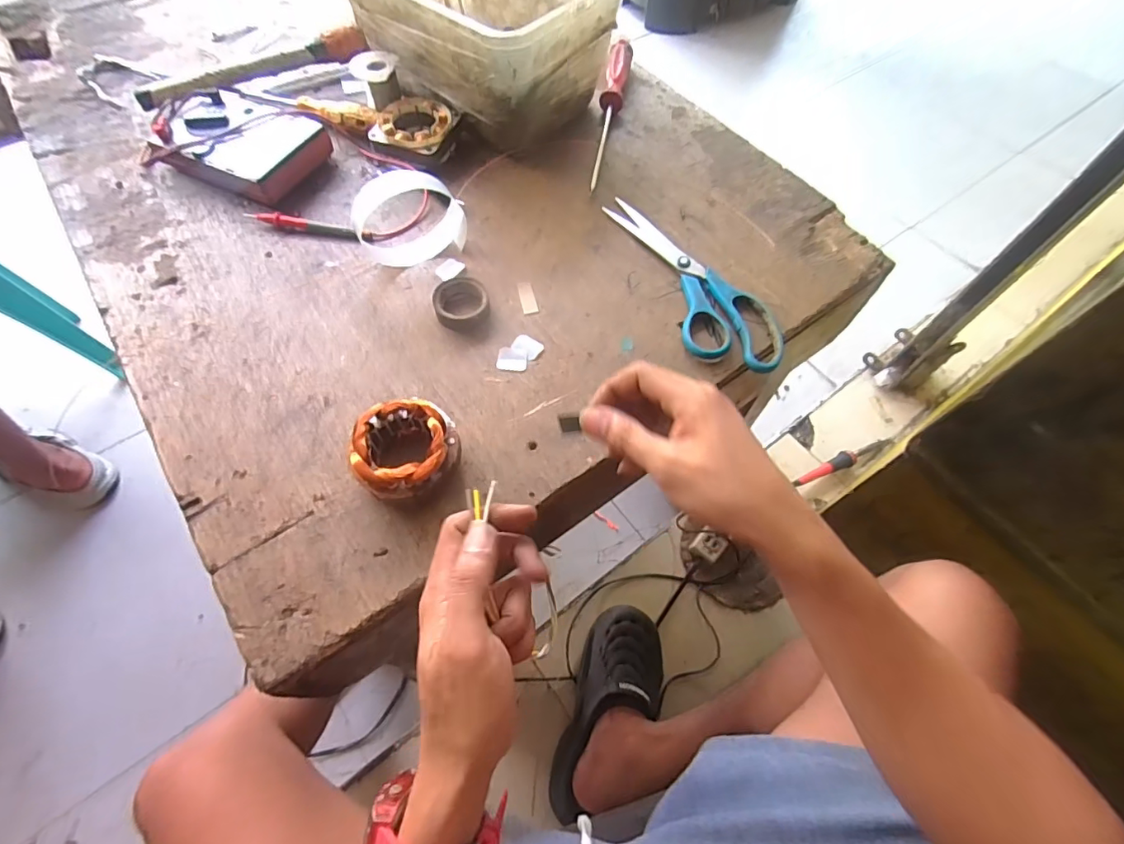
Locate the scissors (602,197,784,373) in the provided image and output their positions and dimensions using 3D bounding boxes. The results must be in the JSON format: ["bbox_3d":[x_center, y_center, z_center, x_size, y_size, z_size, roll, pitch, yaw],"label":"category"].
[{"bbox_3d":[0.109,-0.130,0.470,0.078,0.014,0.230,-26,66,-15],"label":"scissors"}]

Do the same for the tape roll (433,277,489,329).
[{"bbox_3d":[-0.086,-0.103,0.443,0.045,0.015,0.043,1,62,-1],"label":"tape roll"}]

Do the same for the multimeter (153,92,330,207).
[{"bbox_3d":[-0.325,-0.279,0.518,0.160,0.038,0.112,26,64,12],"label":"multimeter"}]

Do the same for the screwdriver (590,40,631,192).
[{"bbox_3d":[0.052,-0.347,0.573,0.025,0.030,0.231,10,62,4],"label":"screwdriver"}]

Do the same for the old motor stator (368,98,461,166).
[{"bbox_3d":[-0.151,-0.301,0.541,0.078,0.032,0.078,1,66,-3],"label":"old motor stator"}]

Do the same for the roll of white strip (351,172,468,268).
[{"bbox_3d":[-0.135,-0.180,0.459,0.097,0.067,0.043,-10,63,-7],"label":"roll of white strip"}]

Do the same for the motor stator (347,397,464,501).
[{"bbox_3d":[-0.110,0.023,0.369,0.073,0.042,0.070,-3,62,-4],"label":"motor stator"}]

